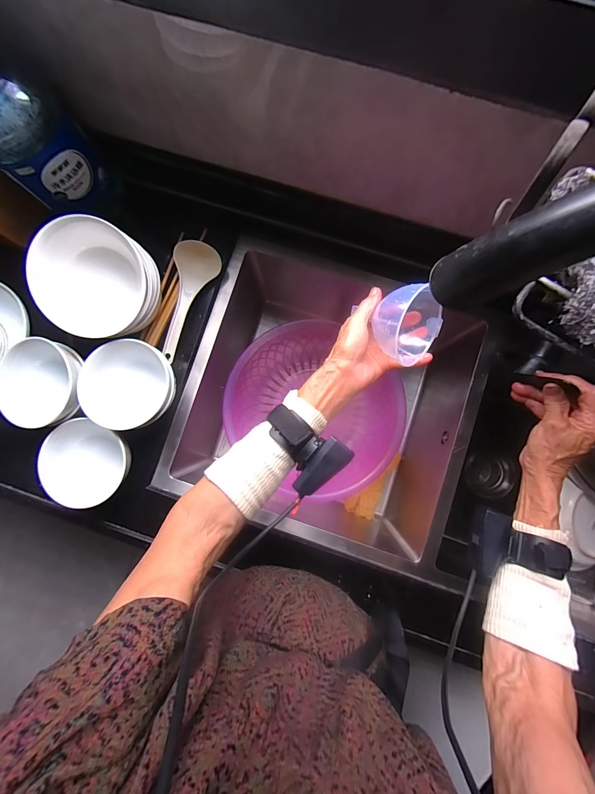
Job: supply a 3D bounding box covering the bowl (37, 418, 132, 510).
[{"bbox_3d":[-0.315,0.107,0.478,0.120,0.066,0.128,0,86,1],"label":"bowl"}]

